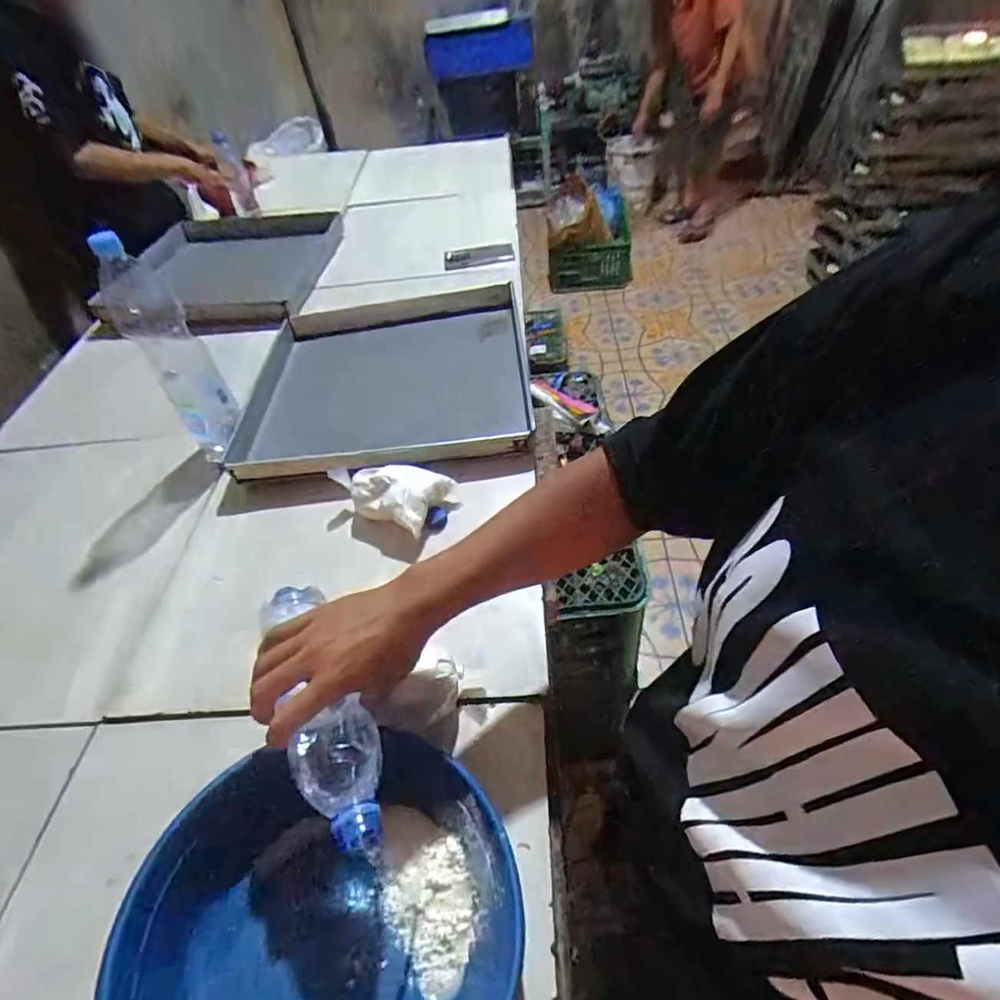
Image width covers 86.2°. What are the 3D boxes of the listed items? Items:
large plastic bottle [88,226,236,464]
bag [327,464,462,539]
[{"bbox_3d":[-0.470,-0.208,0.770,0.085,0.311,0.103,-34,53,-20],"label":"large plastic bottle"},{"bbox_3d":[-0.152,-0.001,0.715,0.173,0.058,0.094,5,51,13],"label":"bag"}]

